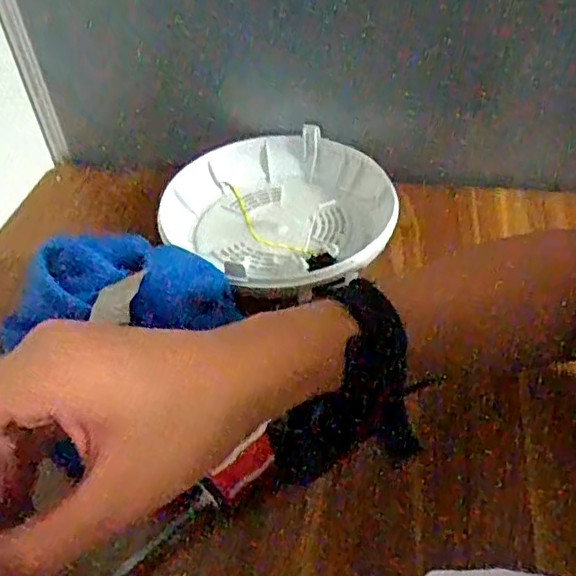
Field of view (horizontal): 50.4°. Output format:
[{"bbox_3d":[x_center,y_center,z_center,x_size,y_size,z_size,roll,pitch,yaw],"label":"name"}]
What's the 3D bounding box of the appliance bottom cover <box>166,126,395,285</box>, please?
[{"bbox_3d":[0.000,-0.062,0.556,0.190,0.064,0.193,-25,48,-20],"label":"appliance bottom cover"}]

